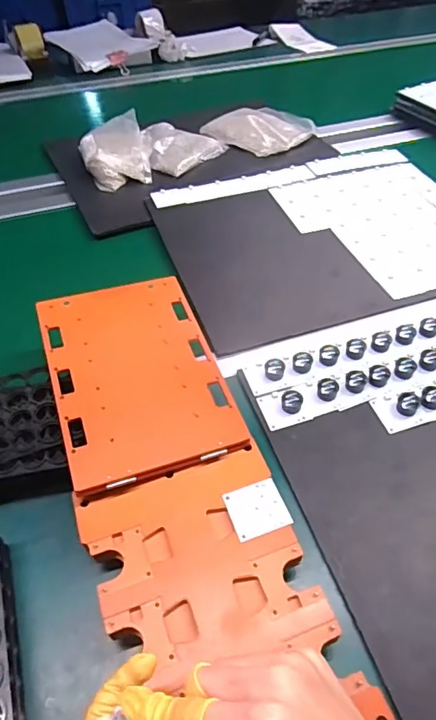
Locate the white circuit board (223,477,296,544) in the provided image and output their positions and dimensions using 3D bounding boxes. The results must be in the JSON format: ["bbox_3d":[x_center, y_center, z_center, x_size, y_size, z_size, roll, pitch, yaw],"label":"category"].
[{"bbox_3d":[0.033,0.127,0.410,0.047,0.004,0.044,-17,52,-11],"label":"white circuit board"}]

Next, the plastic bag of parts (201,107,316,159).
[{"bbox_3d":[0.078,-0.448,0.921,0.181,0.023,0.155,35,58,28],"label":"plastic bag of parts"}]

